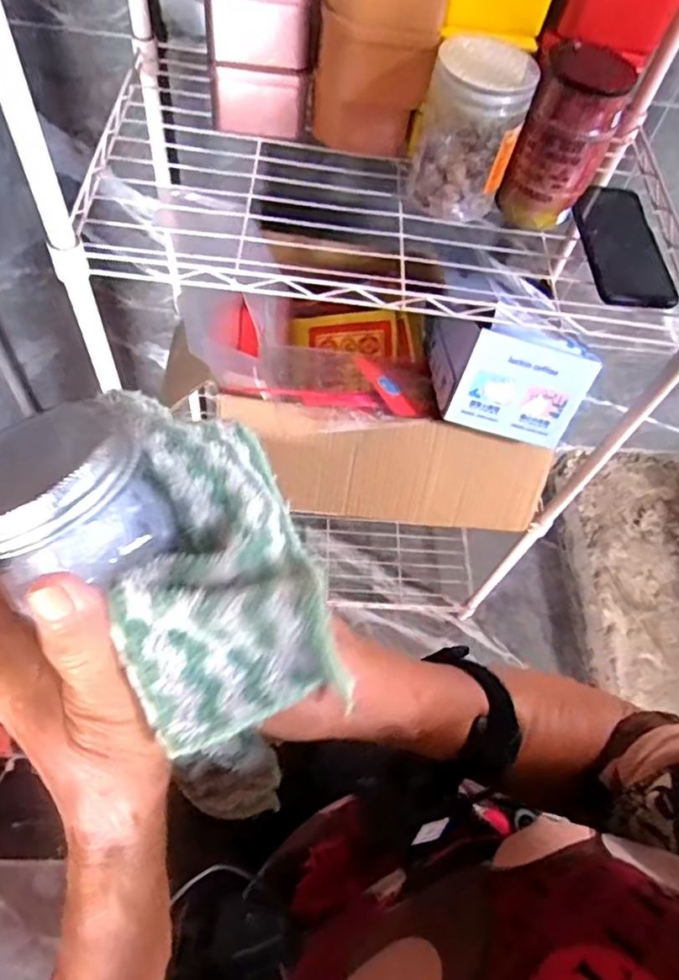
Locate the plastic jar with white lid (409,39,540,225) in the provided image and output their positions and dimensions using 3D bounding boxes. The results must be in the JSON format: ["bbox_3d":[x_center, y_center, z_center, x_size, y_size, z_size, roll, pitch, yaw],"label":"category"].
[{"bbox_3d":[0.114,-0.322,0.552,0.086,0.114,0.086,3,59,-5],"label":"plastic jar with white lid"}]

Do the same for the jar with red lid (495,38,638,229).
[{"bbox_3d":[0.200,-0.313,0.555,0.076,0.128,0.070,26,60,9],"label":"jar with red lid"}]

